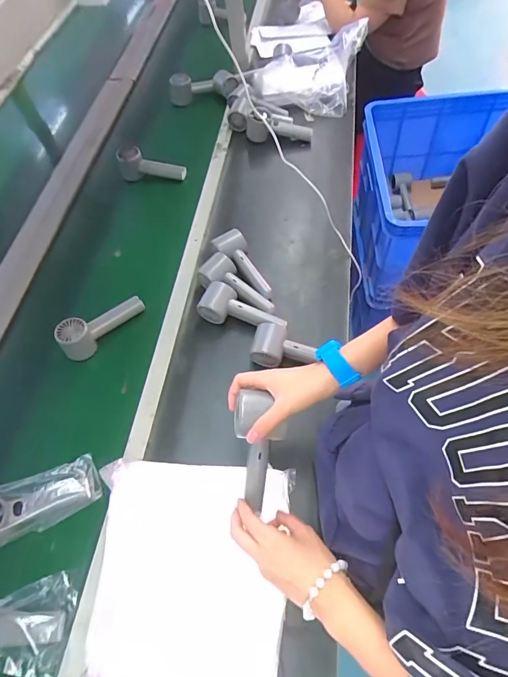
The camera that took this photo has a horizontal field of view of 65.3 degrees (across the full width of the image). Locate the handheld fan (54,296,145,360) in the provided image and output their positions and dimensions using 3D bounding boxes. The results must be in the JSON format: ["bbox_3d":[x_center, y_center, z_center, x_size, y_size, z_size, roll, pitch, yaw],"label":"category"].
[{"bbox_3d":[-0.270,-0.026,0.708,0.155,0.053,0.049,-33,62,-13],"label":"handheld fan"}]

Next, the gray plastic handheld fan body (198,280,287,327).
[{"bbox_3d":[-0.019,-0.048,0.702,0.149,0.043,0.058,19,64,16],"label":"gray plastic handheld fan body"}]

